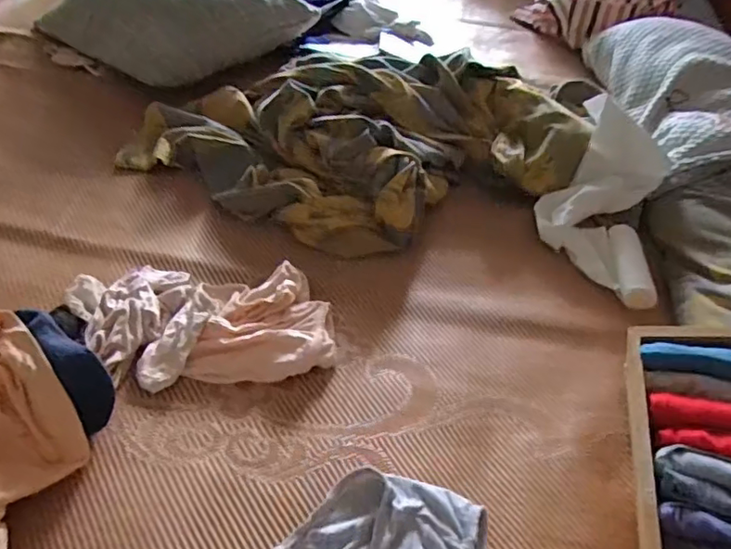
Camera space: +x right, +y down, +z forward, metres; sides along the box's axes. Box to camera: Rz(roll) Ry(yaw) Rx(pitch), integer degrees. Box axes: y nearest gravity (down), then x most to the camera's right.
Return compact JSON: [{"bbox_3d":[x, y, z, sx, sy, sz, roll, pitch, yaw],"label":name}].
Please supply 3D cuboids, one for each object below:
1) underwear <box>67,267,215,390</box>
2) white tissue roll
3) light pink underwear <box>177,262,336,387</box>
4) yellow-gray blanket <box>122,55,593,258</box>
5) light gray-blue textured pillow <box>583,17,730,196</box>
[{"bbox_3d":[-0.250,0.048,0.673,0.145,0.054,0.162,-28,55,-31],"label":"underwear"},{"bbox_3d":[0.357,-0.114,0.866,0.179,0.076,0.336,13,67,7],"label":"white tissue roll"},{"bbox_3d":[-0.118,0.056,0.694,0.160,0.035,0.156,5,45,-3],"label":"light pink underwear"},{"bbox_3d":[-0.005,-0.234,0.943,0.696,0.102,0.440,-16,50,-23],"label":"yellow-gray blanket"},{"bbox_3d":[0.634,-0.349,1.107,0.319,0.115,0.560,3,45,-5],"label":"light gray-blue textured pillow"}]

